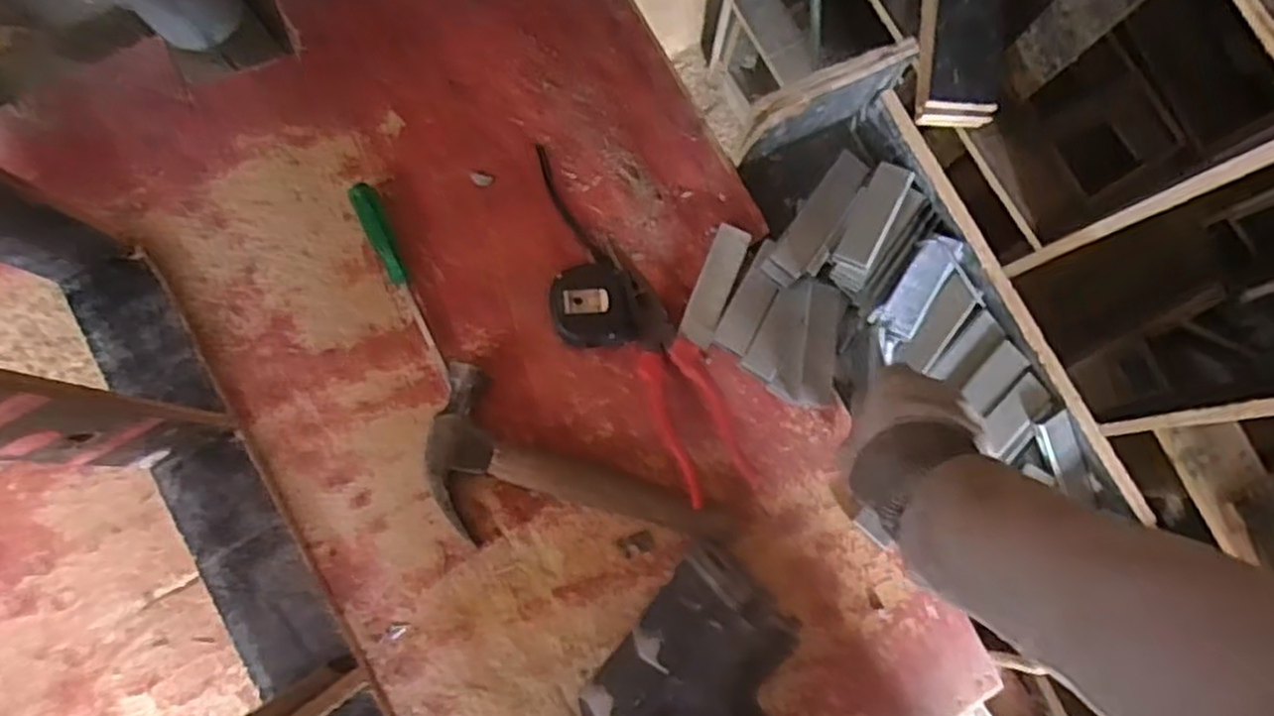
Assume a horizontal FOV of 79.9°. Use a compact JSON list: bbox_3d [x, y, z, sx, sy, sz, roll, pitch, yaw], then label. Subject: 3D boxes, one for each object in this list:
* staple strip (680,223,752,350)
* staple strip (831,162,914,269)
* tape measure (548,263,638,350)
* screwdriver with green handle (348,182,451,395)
[{"bbox_3d":[0.064,-0.059,0.621,0.028,0.011,0.102,22,82,0],"label":"staple strip"},{"bbox_3d":[0.195,-0.118,0.624,0.032,0.004,0.103,24,70,20],"label":"staple strip"},{"bbox_3d":[-0.037,-0.040,0.603,0.065,0.039,0.070,-8,83,-4],"label":"tape measure"},{"bbox_3d":[-0.185,-0.057,0.602,0.018,0.015,0.178,-25,84,-6],"label":"screwdriver with green handle"}]

